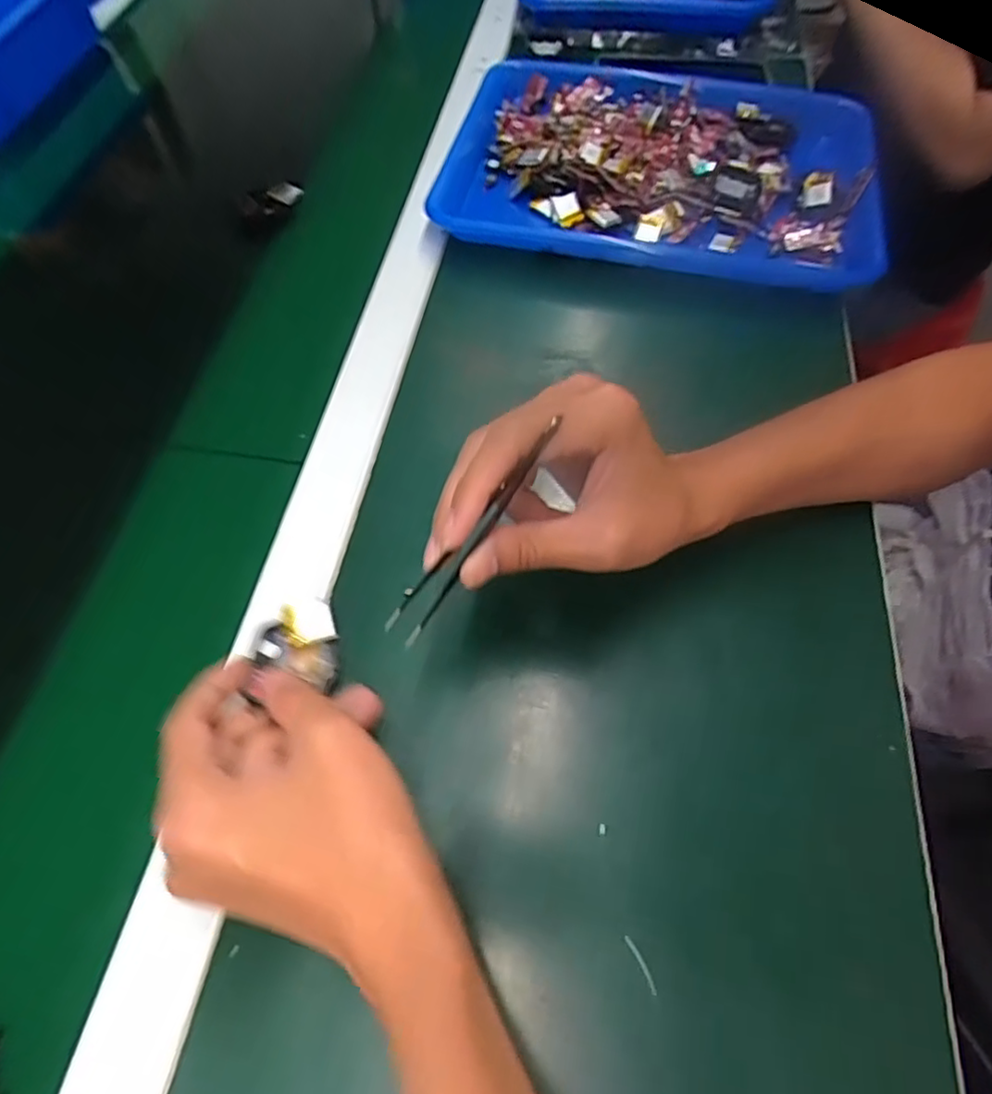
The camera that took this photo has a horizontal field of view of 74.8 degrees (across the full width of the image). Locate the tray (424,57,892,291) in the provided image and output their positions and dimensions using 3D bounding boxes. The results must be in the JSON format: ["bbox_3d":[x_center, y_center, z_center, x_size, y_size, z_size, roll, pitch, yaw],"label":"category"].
[{"bbox_3d":[0.135,-0.316,0.535,0.346,0.044,0.261,11,60,8],"label":"tray"}]

